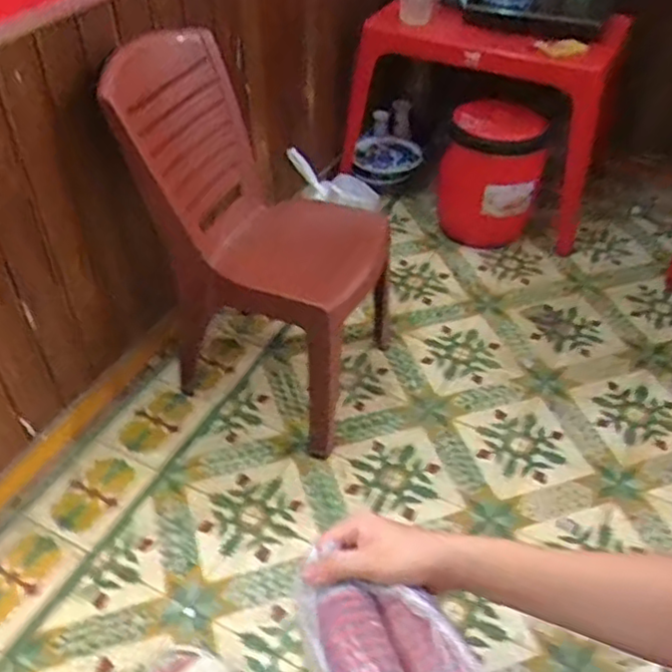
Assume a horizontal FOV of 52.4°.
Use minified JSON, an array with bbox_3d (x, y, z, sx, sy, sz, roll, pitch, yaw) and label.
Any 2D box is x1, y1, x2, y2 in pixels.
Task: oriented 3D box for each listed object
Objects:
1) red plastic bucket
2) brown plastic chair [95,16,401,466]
[{"bbox_3d":[0.415,-0.437,1.853,0.250,0.354,0.223,22,46,21],"label":"red plastic bucket"},{"bbox_3d":[-0.128,-0.221,1.381,0.419,0.734,0.493,16,45,16],"label":"brown plastic chair"}]

